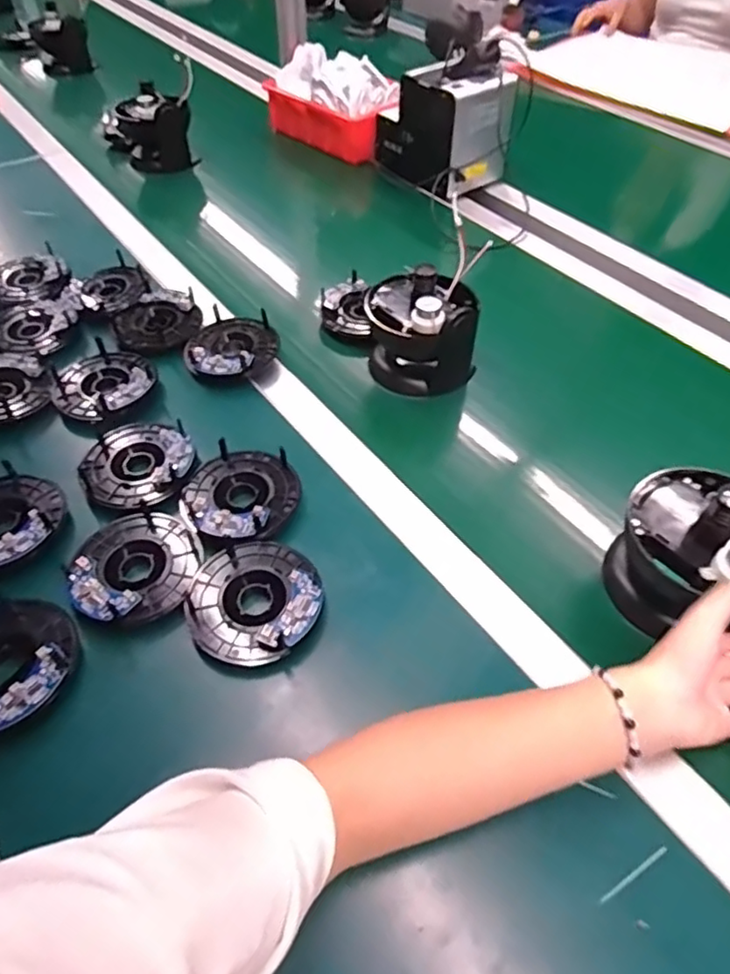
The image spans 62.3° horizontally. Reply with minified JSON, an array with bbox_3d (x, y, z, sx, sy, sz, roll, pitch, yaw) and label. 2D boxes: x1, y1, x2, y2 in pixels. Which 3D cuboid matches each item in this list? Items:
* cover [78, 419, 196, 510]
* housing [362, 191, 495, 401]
[{"bbox_3d":[-0.213,-0.027,0.556,0.103,0.016,0.097,22,53,18],"label":"cover"},{"bbox_3d":[0.060,-0.172,0.650,0.109,0.102,0.113,-4,50,-3],"label":"housing"}]

